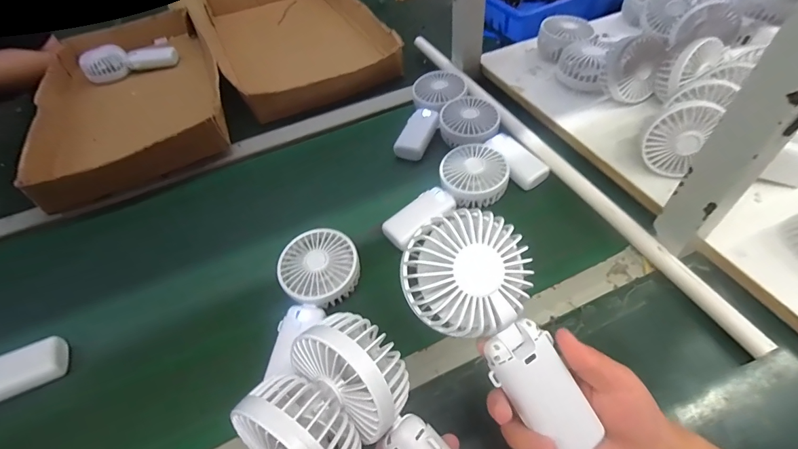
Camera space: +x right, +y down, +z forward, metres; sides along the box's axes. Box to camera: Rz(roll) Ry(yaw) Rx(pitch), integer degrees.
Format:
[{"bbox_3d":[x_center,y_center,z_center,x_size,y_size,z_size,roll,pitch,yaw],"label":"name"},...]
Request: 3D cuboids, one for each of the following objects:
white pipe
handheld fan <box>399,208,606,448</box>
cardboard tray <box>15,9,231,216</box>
[{"bbox_3d":[0.189,-0.118,0.555,0.025,0.020,0.678,-23,53,-13],"label":"white pipe"},{"bbox_3d":[0.074,0.070,0.268,0.081,0.033,0.176,-34,91,-20],"label":"handheld fan"},{"bbox_3d":[-0.500,-0.251,0.738,0.295,0.075,0.526,-24,53,-14],"label":"cardboard tray"}]

